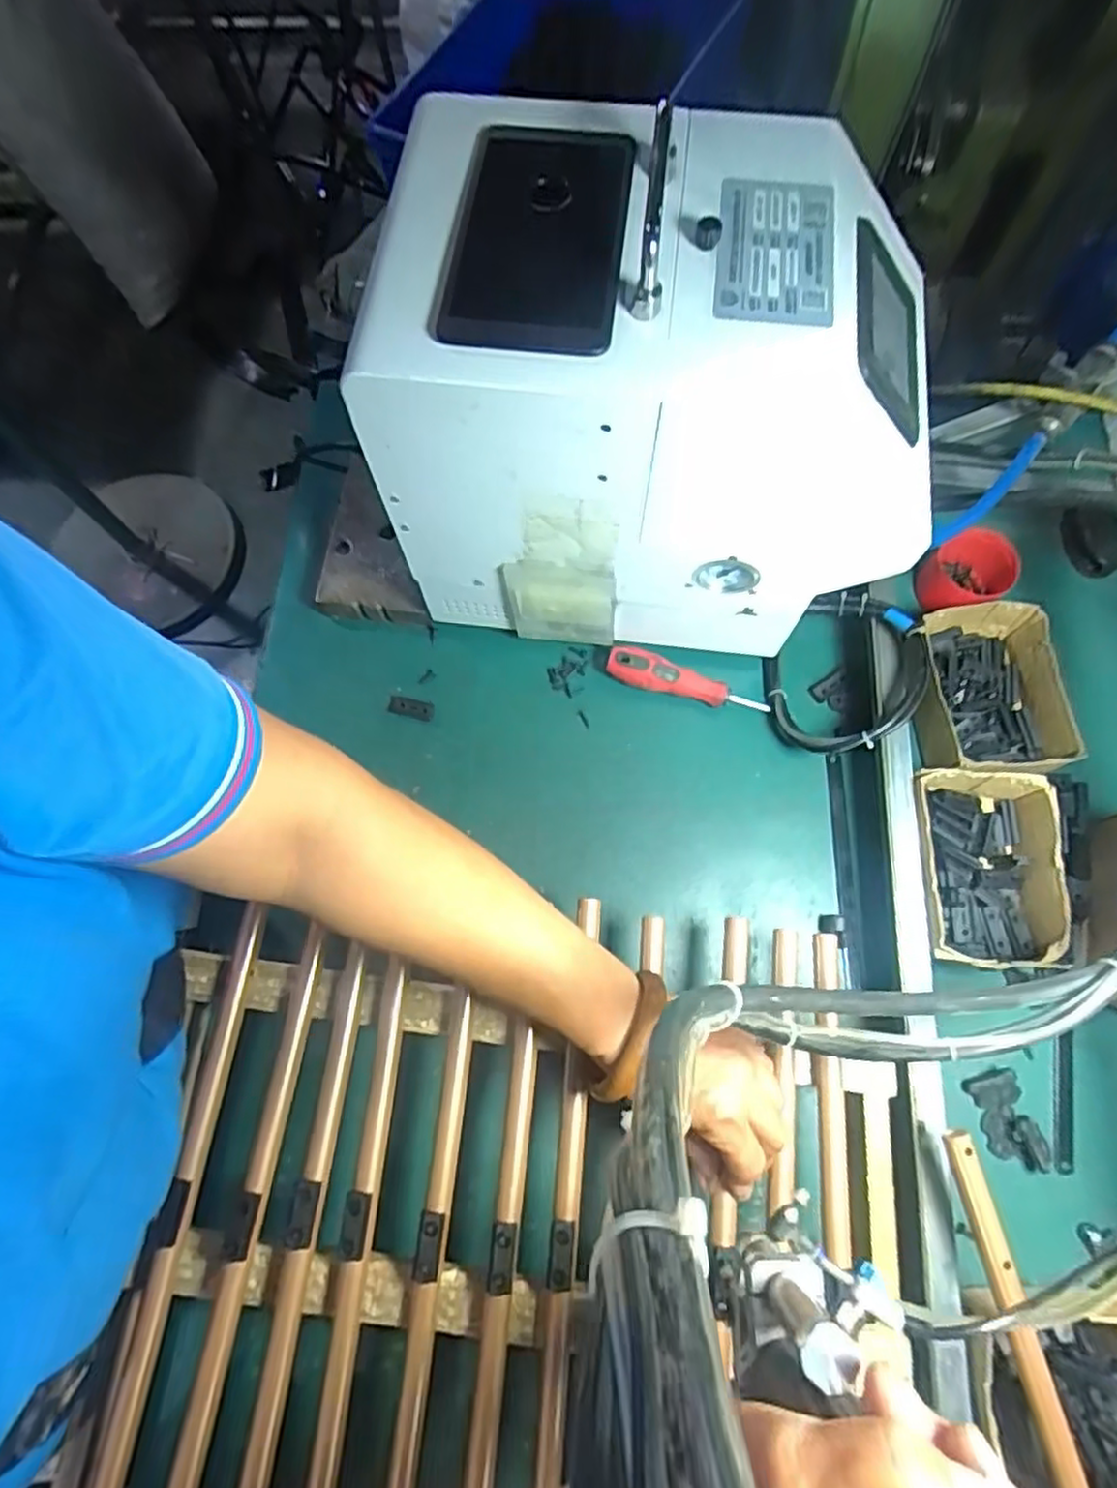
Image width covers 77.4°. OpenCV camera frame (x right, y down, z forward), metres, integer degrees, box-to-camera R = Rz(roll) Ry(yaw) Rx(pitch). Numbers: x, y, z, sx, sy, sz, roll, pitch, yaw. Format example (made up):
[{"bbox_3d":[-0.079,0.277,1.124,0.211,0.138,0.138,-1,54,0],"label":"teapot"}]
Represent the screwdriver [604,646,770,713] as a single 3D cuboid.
[{"bbox_3d":[0.107,-0.049,0.582,0.136,0.032,0.024,19,74,7],"label":"screwdriver"}]

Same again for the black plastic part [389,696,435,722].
[{"bbox_3d":[-0.126,-0.030,0.597,0.039,0.006,0.016,13,73,5],"label":"black plastic part"}]

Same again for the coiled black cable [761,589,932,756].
[{"bbox_3d":[0.226,-0.052,0.555,0.127,0.046,0.123,-14,70,29],"label":"coiled black cable"}]

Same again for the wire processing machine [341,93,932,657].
[{"bbox_3d":[0.064,-0.230,0.508,0.339,0.291,0.229,4,73,3],"label":"wire processing machine"}]

